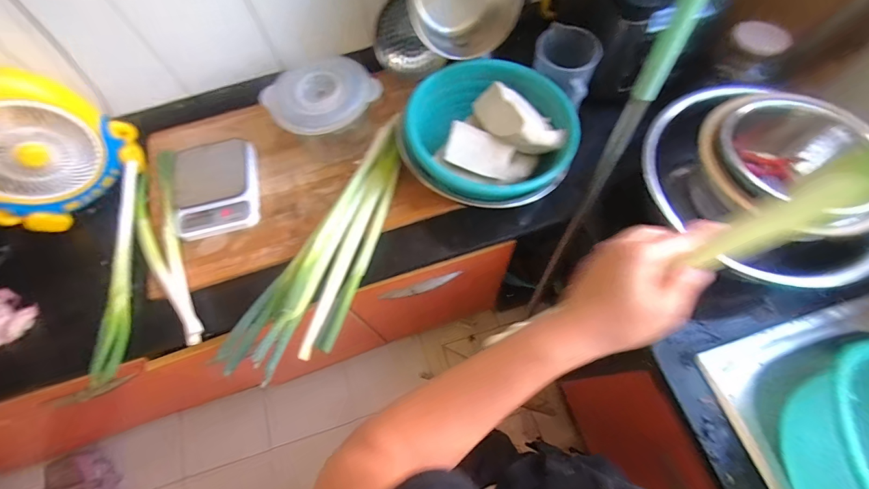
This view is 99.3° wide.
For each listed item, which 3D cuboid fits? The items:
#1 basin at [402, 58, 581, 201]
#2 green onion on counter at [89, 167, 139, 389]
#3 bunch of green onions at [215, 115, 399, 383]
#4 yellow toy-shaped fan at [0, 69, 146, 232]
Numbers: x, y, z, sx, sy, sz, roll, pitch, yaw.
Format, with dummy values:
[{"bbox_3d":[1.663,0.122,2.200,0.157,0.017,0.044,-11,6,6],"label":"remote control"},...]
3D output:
[{"bbox_3d":[0.099,-0.198,0.648,0.249,0.093,0.260,-1,67,3],"label":"basin"},{"bbox_3d":[-0.579,0.037,0.688,0.032,0.038,0.426,-10,67,-1],"label":"green onion on counter"},{"bbox_3d":[-0.160,0.012,0.647,0.153,0.089,0.499,32,72,15],"label":"bunch of green onions"},{"bbox_3d":[-0.713,-0.172,0.640,0.097,0.228,0.263,41,75,18],"label":"yellow toy-shaped fan"}]

